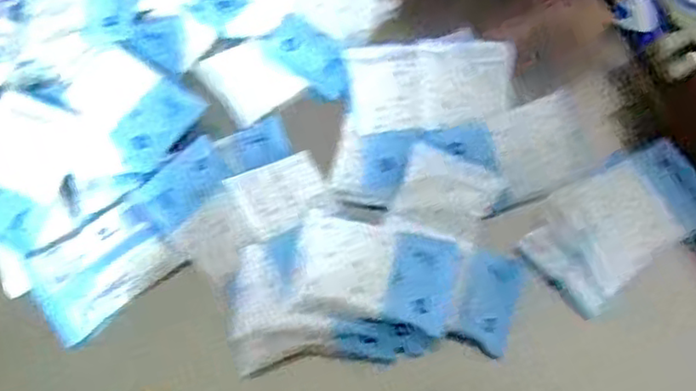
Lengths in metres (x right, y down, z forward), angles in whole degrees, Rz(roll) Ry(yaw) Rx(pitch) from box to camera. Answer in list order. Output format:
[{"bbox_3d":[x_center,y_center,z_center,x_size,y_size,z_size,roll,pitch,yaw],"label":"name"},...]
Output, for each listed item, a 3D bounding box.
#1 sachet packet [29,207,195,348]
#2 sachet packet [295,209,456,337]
[{"bbox_3d":[-0.215,0.062,0.598,0.120,0.016,0.088,-35,74,-11],"label":"sachet packet"},{"bbox_3d":[0.024,0.061,0.558,0.125,0.028,0.076,13,71,5],"label":"sachet packet"}]

